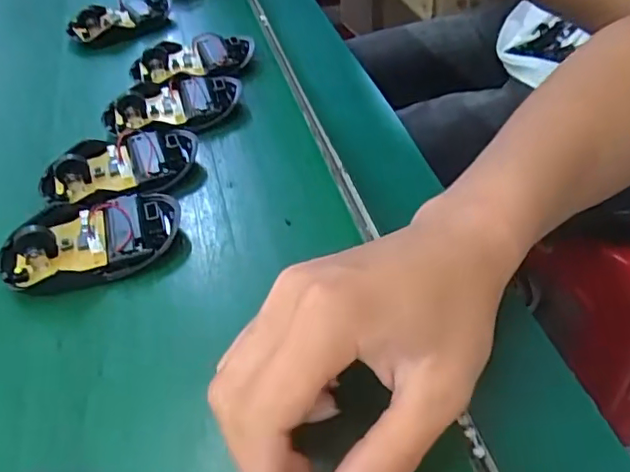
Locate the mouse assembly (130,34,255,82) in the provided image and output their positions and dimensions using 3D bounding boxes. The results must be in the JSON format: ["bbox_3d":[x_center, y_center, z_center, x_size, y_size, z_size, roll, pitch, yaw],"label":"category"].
[{"bbox_3d":[-0.097,-0.140,0.453,0.094,0.021,0.052,-5,44,1],"label":"mouse assembly"}]

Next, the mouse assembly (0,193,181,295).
[{"bbox_3d":[-0.123,-0.001,0.318,0.094,0.022,0.060,-21,46,-15],"label":"mouse assembly"}]

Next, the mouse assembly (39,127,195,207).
[{"bbox_3d":[-0.123,-0.047,0.364,0.095,0.019,0.062,-12,44,-7],"label":"mouse assembly"}]

